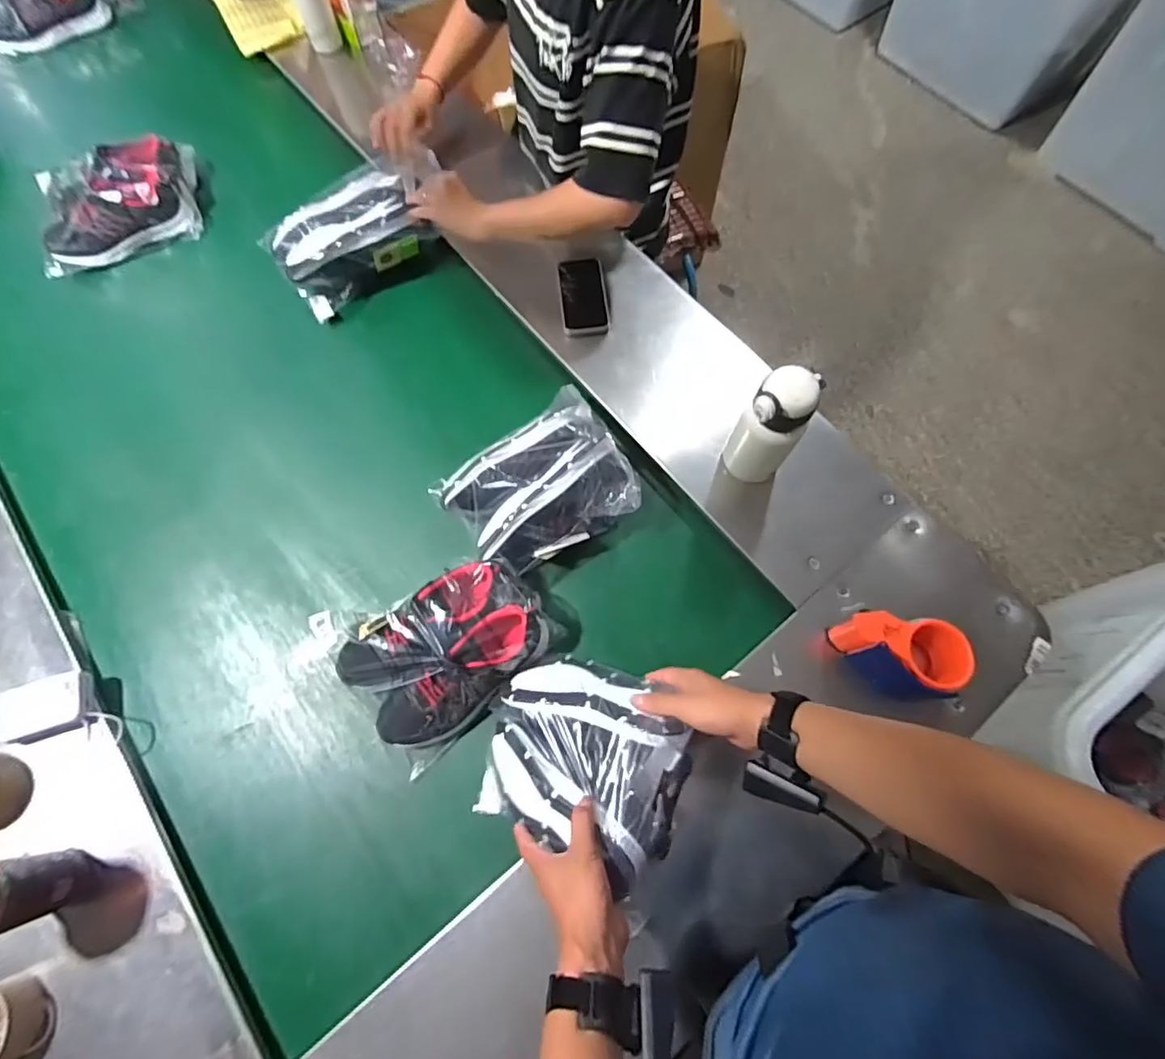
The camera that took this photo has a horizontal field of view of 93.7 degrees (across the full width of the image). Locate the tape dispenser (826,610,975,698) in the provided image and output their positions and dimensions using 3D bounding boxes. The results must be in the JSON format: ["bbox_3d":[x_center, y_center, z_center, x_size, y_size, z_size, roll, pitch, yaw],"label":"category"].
[{"bbox_3d":[0.387,0.157,0.675,0.140,0.083,0.093,6,72,4],"label":"tape dispenser"}]

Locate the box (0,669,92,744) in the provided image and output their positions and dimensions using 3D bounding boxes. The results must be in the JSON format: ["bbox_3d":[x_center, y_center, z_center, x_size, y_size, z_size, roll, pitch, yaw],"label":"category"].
[{"bbox_3d":[-0.682,0.225,0.691,0.111,0.022,0.076,-16,72,-4],"label":"box"}]

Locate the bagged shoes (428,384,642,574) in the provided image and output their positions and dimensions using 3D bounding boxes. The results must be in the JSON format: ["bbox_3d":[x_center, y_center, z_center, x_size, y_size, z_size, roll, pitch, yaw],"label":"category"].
[{"bbox_3d":[-0.068,-0.065,0.759,0.240,0.100,0.200,-29,73,-8],"label":"bagged shoes"}]

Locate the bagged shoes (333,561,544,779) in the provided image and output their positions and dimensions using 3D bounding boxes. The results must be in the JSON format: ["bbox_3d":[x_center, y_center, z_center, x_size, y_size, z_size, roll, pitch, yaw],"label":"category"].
[{"bbox_3d":[-0.167,0.156,0.694,0.244,0.096,0.169,-37,74,-10],"label":"bagged shoes"}]

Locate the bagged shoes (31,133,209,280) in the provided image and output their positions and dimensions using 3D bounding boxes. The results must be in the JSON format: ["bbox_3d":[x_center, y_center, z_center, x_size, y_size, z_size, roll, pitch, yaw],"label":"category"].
[{"bbox_3d":[-0.826,-0.584,0.968,0.269,0.084,0.171,-23,72,-6],"label":"bagged shoes"}]

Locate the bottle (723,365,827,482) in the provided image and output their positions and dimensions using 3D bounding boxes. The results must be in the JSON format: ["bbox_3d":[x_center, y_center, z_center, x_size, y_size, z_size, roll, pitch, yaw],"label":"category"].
[{"bbox_3d":[0.236,-0.122,0.706,0.073,0.199,0.071,-1,71,2],"label":"bottle"}]

